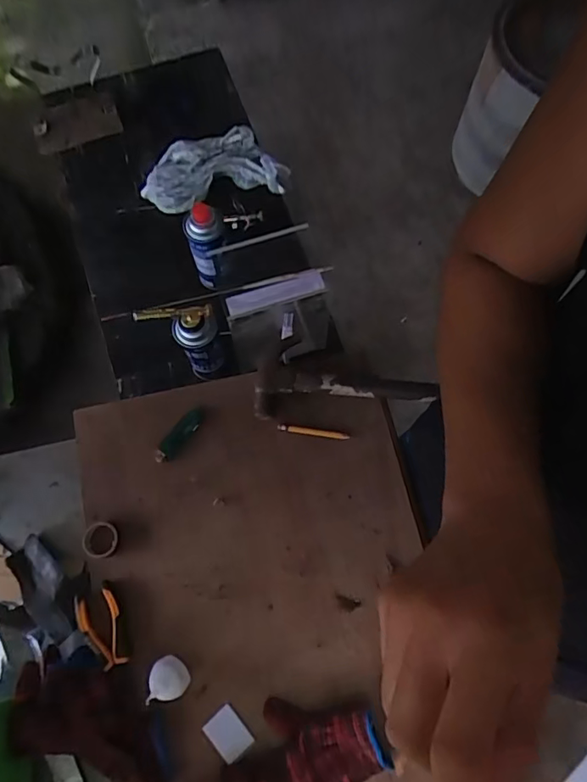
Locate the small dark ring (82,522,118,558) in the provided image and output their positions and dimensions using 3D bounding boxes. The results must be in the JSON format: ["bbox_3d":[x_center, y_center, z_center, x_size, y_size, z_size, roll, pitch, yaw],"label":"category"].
[{"bbox_3d":[-0.243,0.187,0.649,0.043,0.017,0.044,1,71,-2],"label":"small dark ring"}]

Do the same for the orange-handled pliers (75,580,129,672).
[{"bbox_3d":[-0.231,0.285,0.623,0.050,0.013,0.094,-22,74,-9],"label":"orange-handled pliers"}]

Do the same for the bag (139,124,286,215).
[{"bbox_3d":[-0.164,-0.458,1.049,0.295,0.076,0.127,-12,72,-6],"label":"bag"}]

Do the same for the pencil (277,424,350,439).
[{"bbox_3d":[0.028,0.056,0.704,0.097,0.012,0.011,6,71,0],"label":"pencil"}]

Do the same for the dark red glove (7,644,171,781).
[{"bbox_3d":[-0.227,0.373,0.584,0.203,0.054,0.095,20,73,4],"label":"dark red glove"}]

